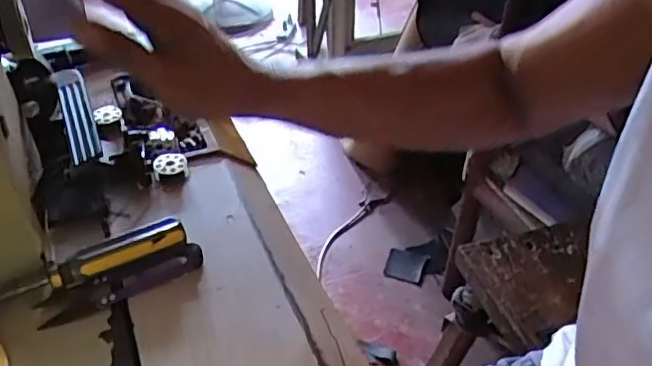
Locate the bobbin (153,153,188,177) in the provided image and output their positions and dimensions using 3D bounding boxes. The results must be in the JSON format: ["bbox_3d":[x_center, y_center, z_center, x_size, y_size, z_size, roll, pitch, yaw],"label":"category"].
[{"bbox_3d":[-0.120,-0.014,0.463,0.025,0.012,0.021,-9,39,-13],"label":"bobbin"}]

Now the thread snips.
[{"bbox_3d":[-0.125,0.062,0.371,0.098,0.007,0.022,-20,65,-19],"label":"thread snips"}]

